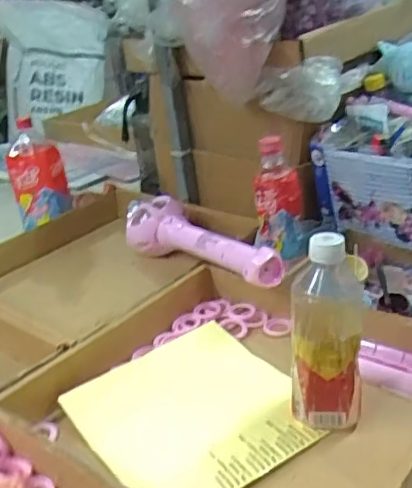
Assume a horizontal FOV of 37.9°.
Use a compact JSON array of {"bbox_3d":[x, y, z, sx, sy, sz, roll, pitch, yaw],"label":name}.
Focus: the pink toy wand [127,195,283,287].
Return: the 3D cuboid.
[{"bbox_3d":[-0.017,0.002,0.878,0.075,0.096,0.364,-23,29,-31],"label":"pink toy wand"}]

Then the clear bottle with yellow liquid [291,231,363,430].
[{"bbox_3d":[0.111,0.086,0.554,0.061,0.183,0.051,-2,25,10],"label":"clear bottle with yellow liquid"}]

